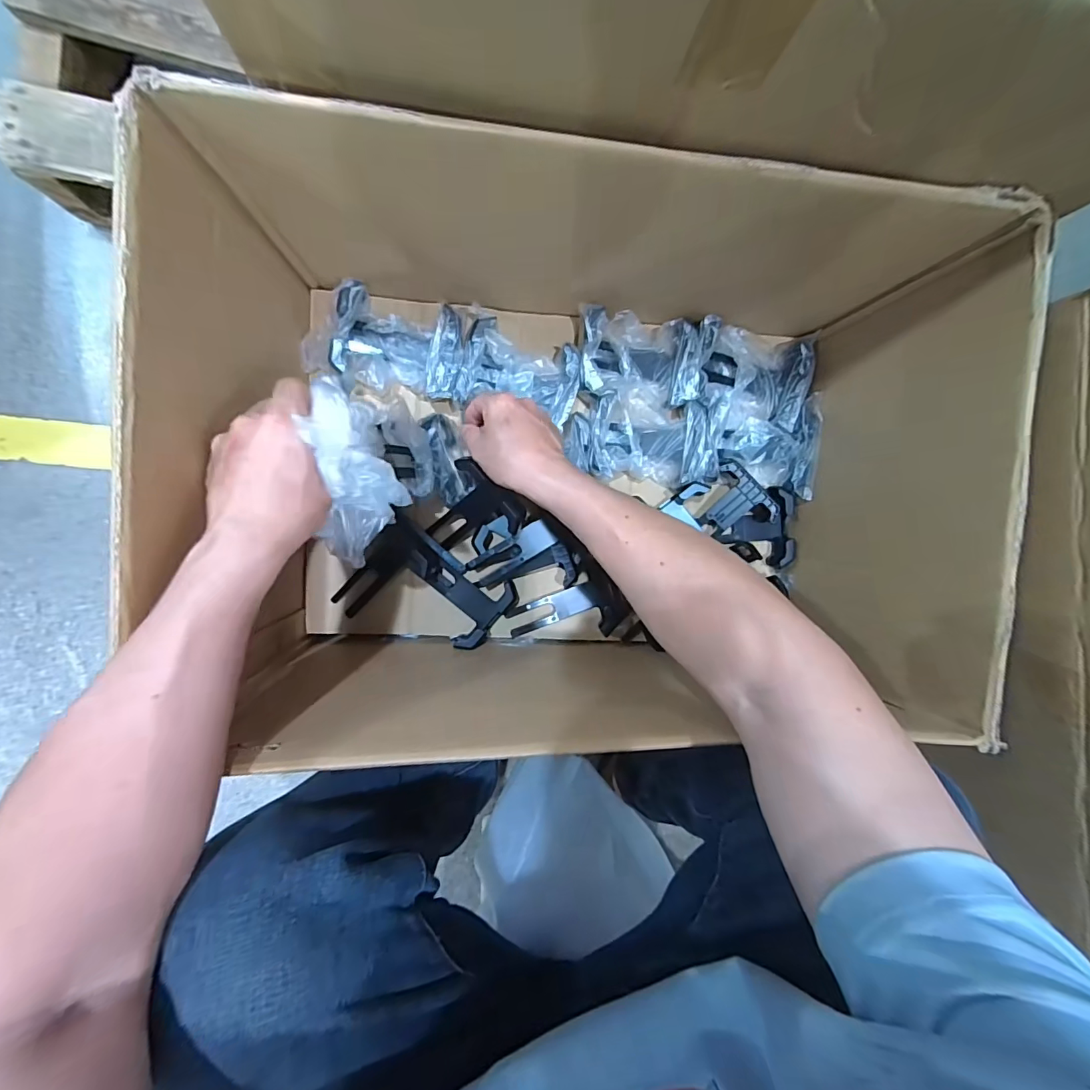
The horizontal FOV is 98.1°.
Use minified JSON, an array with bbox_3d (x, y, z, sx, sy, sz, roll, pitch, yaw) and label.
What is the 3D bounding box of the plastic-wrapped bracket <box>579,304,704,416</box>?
[{"bbox_3d":[0.101,-0.198,0.512,0.140,0.037,0.095,12,94,-6],"label":"plastic-wrapped bracket"}]

